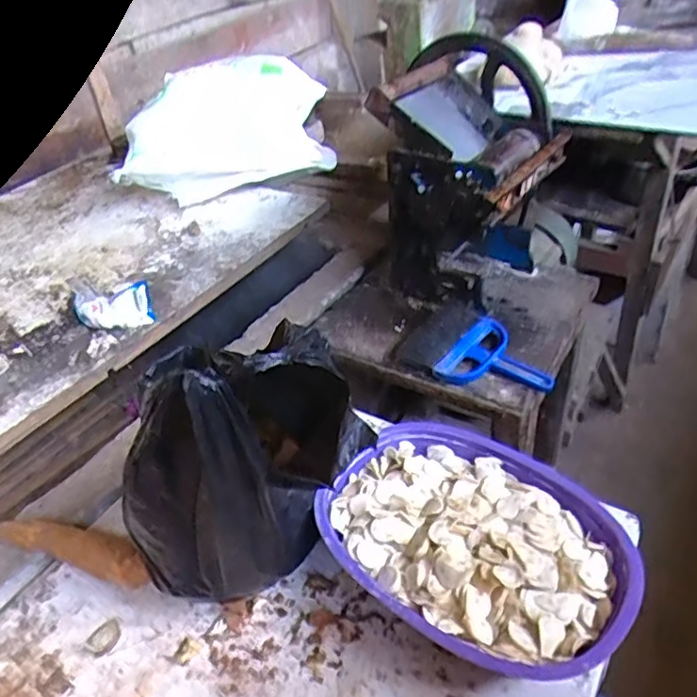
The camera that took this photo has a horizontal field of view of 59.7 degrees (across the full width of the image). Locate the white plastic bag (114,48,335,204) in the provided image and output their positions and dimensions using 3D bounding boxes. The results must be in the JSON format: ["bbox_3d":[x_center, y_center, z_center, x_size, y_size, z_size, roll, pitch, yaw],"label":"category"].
[{"bbox_3d":[-0.252,-0.538,1.426,0.399,0.203,0.527,-4,39,4],"label":"white plastic bag"}]

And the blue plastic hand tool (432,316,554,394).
[{"bbox_3d":[0.215,0.017,0.836,0.142,0.018,0.132,22,48,31],"label":"blue plastic hand tool"}]

